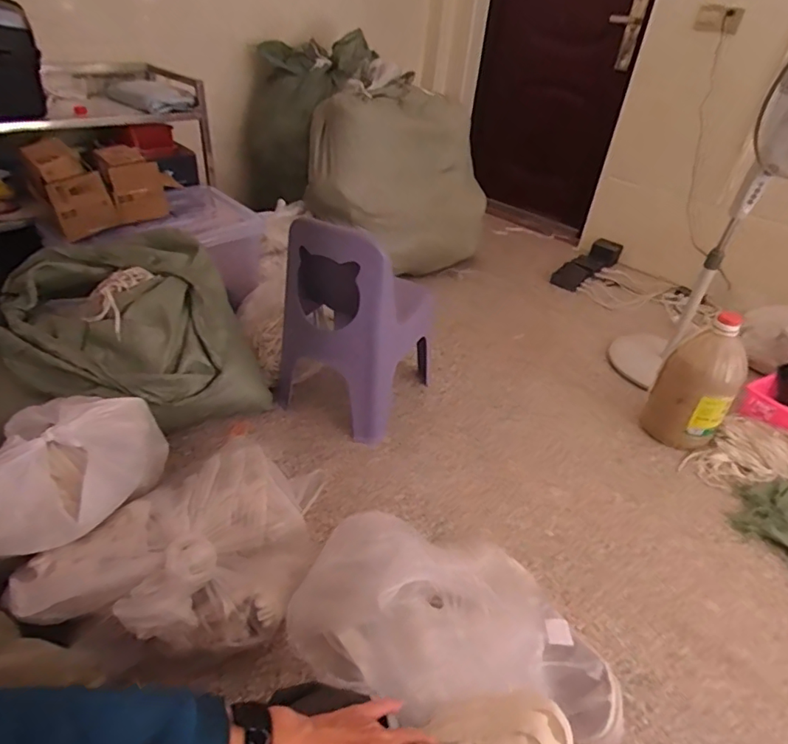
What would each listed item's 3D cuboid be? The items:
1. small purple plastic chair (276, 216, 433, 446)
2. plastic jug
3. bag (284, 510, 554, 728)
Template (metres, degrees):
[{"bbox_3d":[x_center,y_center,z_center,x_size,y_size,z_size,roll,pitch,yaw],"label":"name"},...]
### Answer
[{"bbox_3d":[-0.108,-0.146,1.431,0.350,0.577,0.292,20,38,18],"label":"small purple plastic chair"},{"bbox_3d":[0.846,0.042,1.435,0.156,0.381,0.183,-23,45,-34],"label":"plastic jug"},{"bbox_3d":[0.026,0.362,0.732,0.347,0.155,0.246,22,39,21],"label":"bag"}]

